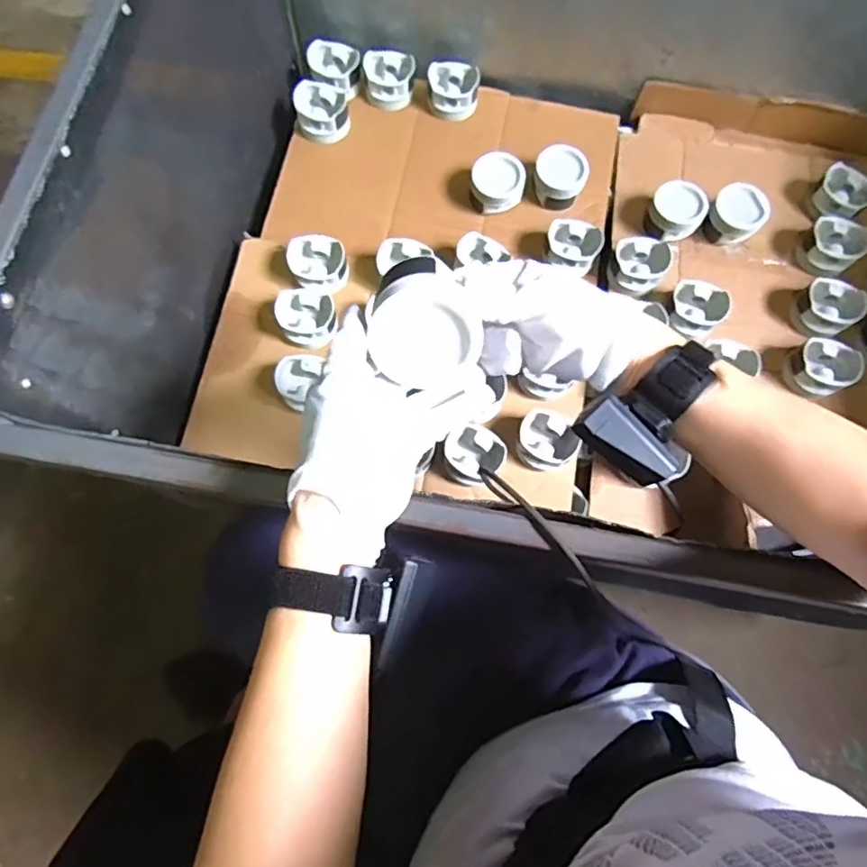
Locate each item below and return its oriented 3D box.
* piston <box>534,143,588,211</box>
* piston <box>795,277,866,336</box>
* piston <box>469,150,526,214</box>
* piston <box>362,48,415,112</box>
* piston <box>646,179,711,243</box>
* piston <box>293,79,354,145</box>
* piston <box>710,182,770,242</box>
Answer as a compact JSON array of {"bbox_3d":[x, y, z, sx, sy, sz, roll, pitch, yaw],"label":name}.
[{"bbox_3d":[0.184,-0.373,0.839,0.072,0.052,0.069,0,74,-1],"label":"piston"},{"bbox_3d":[0.541,-0.175,0.788,0.076,0.037,0.077,-27,76,-8],"label":"piston"},{"bbox_3d":[0.092,-0.361,0.837,0.077,0.057,0.072,0,74,-1],"label":"piston"},{"bbox_3d":[-0.066,-0.540,0.884,0.079,0.046,0.084,-9,75,-3],"label":"piston"},{"bbox_3d":[0.348,-0.317,0.827,0.077,0.044,0.077,0,74,-1],"label":"piston"},{"bbox_3d":[-0.166,-0.481,0.866,0.079,0.043,0.090,-23,76,-7],"label":"piston"},{"bbox_3d":[0.436,-0.314,0.831,0.073,0.052,0.073,0,74,-1],"label":"piston"}]

